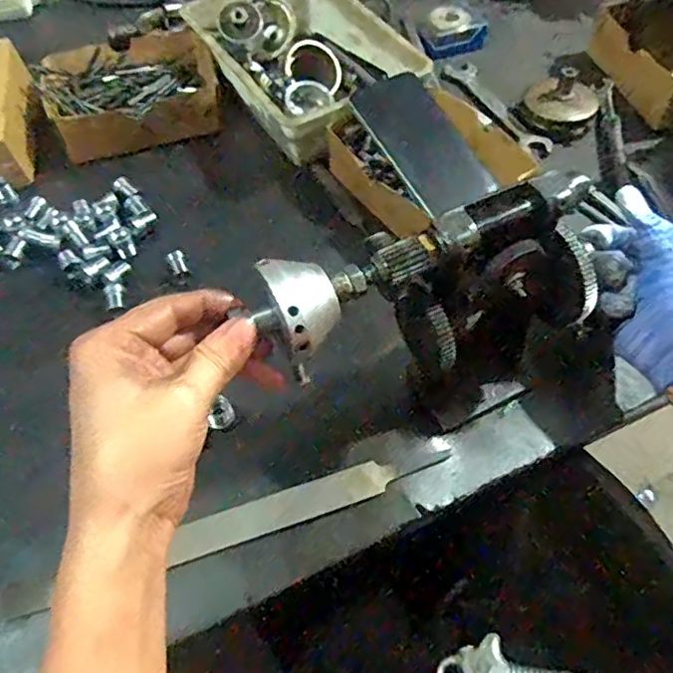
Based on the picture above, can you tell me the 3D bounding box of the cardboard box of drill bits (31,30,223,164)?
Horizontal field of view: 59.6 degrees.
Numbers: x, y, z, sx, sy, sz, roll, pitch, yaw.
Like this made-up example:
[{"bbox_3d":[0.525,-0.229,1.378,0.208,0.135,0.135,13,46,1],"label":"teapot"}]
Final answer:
[{"bbox_3d":[-0.219,-0.257,0.629,0.177,0.041,0.133,-18,57,-11],"label":"cardboard box of drill bits"}]

